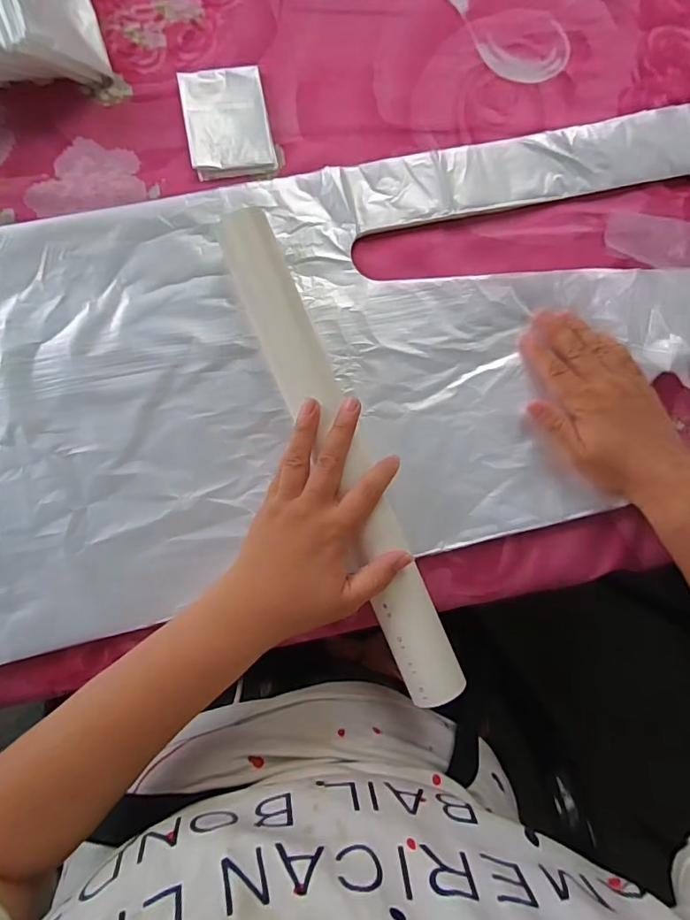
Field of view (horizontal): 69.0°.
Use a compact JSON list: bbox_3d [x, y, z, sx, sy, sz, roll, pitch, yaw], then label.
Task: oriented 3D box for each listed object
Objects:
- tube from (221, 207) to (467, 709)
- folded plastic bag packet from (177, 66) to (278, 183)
[{"bbox_3d":[-0.004,-0.004,0.359,0.043,0.038,0.360,-22,87,-5],"label":"tube"},{"bbox_3d":[-0.092,-0.268,0.396,0.064,0.010,0.089,-10,86,-4],"label":"folded plastic bag packet"}]

